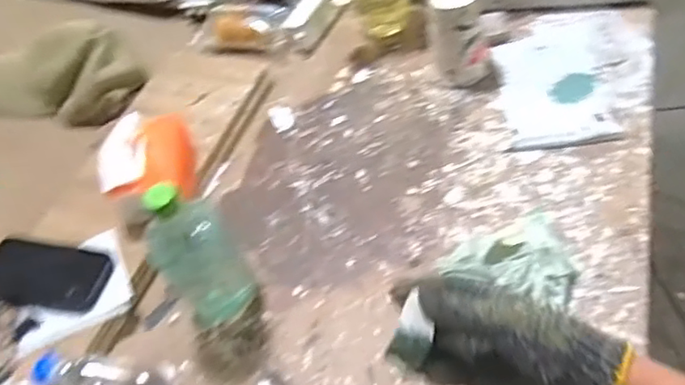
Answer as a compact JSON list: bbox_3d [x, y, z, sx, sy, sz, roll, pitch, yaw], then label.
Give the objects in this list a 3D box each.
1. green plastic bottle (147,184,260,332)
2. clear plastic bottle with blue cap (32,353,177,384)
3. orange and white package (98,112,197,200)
[{"bbox_3d":[-0.147,0.069,0.620,0.084,0.196,0.066,-19,57,-12],"label":"green plastic bottle"},{"bbox_3d":[-0.250,0.200,0.621,0.141,0.053,0.052,4,55,3],"label":"clear plastic bottle with blue cap"},{"bbox_3d":[-0.242,-0.030,0.749,0.106,0.082,0.121,-12,56,-8],"label":"orange and white package"}]

